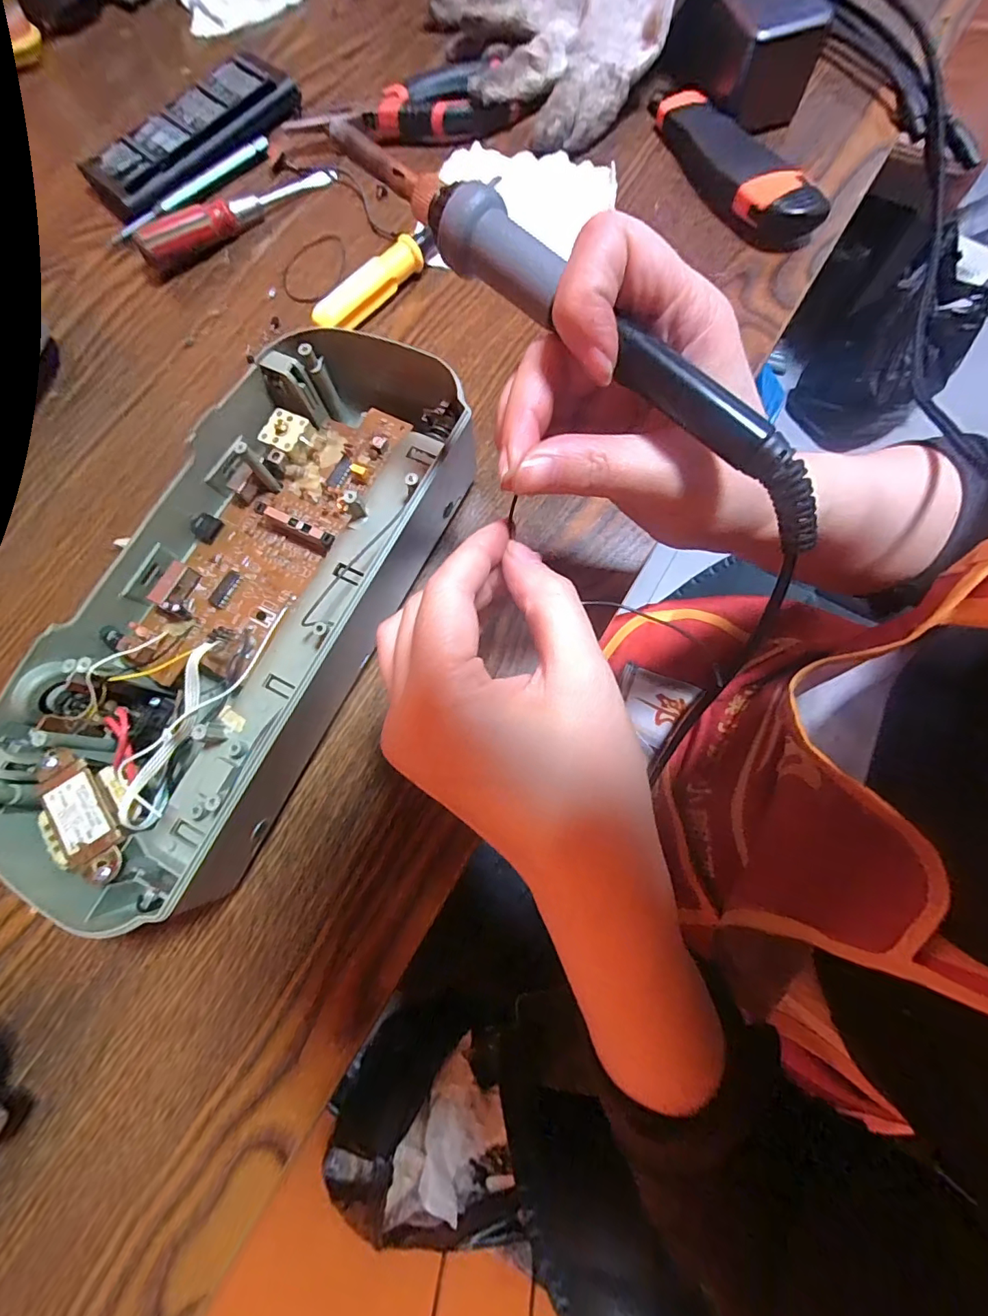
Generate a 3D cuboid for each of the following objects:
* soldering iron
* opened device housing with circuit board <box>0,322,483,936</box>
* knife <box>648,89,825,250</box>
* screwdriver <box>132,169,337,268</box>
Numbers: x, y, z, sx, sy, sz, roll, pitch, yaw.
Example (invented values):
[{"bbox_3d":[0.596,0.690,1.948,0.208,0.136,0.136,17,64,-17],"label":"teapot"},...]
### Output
[{"bbox_3d":[0.016,-0.110,0.149,0.207,0.016,0.017,43,80,8],"label":"soldering iron"},{"bbox_3d":[-0.118,-0.031,0.242,0.139,0.054,0.275,30,78,9],"label":"opened device housing with circuit board"},{"bbox_3d":[0.149,-0.317,0.320,0.034,0.025,0.147,-32,77,-7],"label":"knife"},{"bbox_3d":[-0.171,-0.300,0.335,0.139,0.021,0.020,-36,77,-11],"label":"screwdriver"}]

